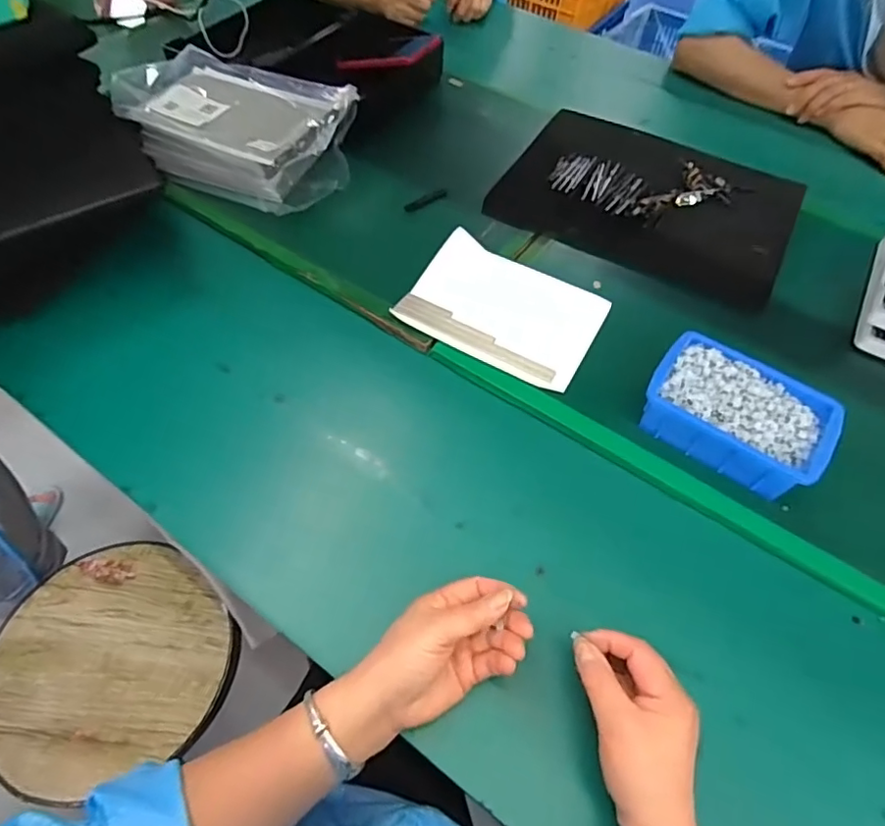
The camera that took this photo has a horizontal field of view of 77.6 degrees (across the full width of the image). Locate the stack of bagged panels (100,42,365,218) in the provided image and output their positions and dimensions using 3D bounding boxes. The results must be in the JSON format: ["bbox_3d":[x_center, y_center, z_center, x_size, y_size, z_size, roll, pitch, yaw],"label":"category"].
[{"bbox_3d":[-0.253,-0.362,0.703,0.287,0.078,0.191,27,58,15],"label":"stack of bagged panels"}]

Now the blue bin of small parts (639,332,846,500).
[{"bbox_3d":[0.260,0.005,0.498,0.149,0.064,0.102,31,59,17],"label":"blue bin of small parts"}]

